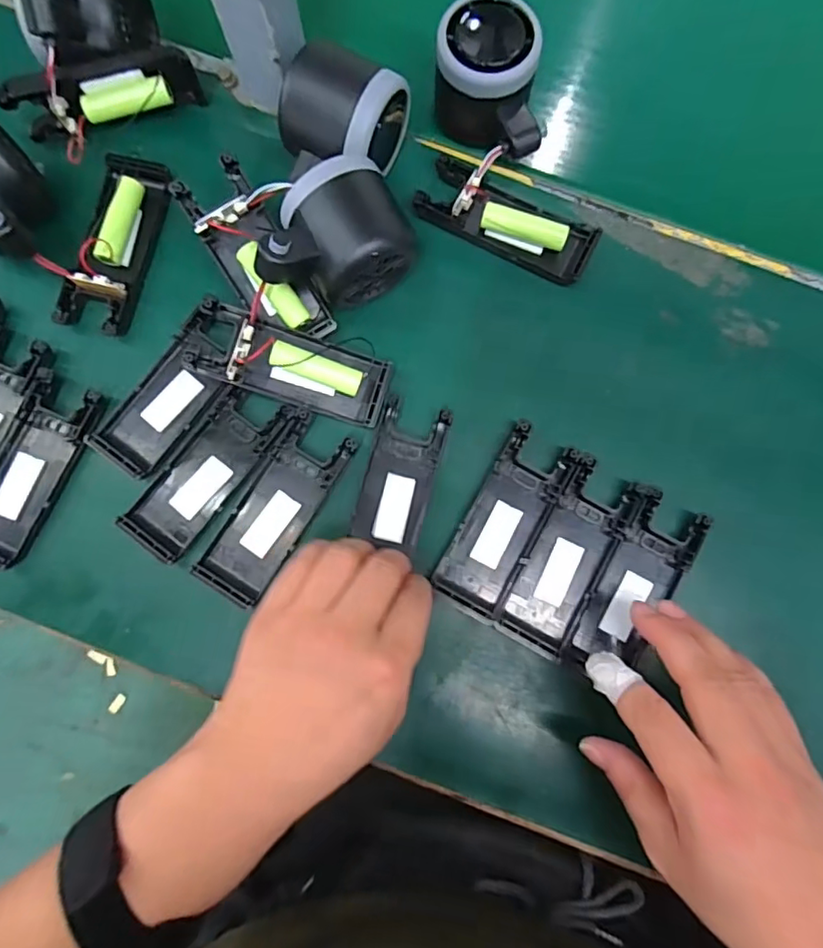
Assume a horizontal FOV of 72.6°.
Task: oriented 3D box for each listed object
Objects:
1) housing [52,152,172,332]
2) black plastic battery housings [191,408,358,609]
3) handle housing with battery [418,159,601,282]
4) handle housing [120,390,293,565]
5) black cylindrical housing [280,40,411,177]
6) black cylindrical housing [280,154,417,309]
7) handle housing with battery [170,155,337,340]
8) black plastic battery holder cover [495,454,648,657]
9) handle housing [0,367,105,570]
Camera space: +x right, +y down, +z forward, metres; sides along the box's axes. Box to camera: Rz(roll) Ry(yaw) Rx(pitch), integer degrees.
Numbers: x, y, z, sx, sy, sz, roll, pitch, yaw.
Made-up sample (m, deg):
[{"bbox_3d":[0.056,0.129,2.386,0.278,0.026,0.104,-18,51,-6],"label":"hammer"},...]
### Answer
[{"bbox_3d":[-0.171,-0.132,0.320,0.039,0.028,0.101,12,82,2],"label":"housing"},{"bbox_3d":[-0.073,0.018,0.299,0.037,0.007,0.101,32,84,5],"label":"black plastic battery housings"},{"bbox_3d":[0.056,-0.147,0.320,0.102,0.015,0.045,26,83,4],"label":"handle housing with battery"},{"bbox_3d":[-0.110,-0.002,0.304,0.038,0.014,0.100,37,84,5],"label":"handle housing"},{"bbox_3d":[-0.037,-0.192,0.302,0.057,0.053,0.055,21,83,3],"label":"black cylindrical housing"},{"bbox_3d":[-0.031,-0.124,0.294,0.054,0.044,0.057,-26,83,-3],"label":"black cylindrical housing"},{"bbox_3d":[-0.082,-0.115,0.302,0.040,0.023,0.102,-38,96,-7],"label":"handle housing with battery"},{"bbox_3d":[0.085,0.045,0.299,0.039,0.012,0.101,28,83,4],"label":"black plastic battery holder cover"},{"bbox_3d":[-0.207,-0.002,0.303,0.039,0.009,0.103,22,83,3],"label":"handle housing"}]

